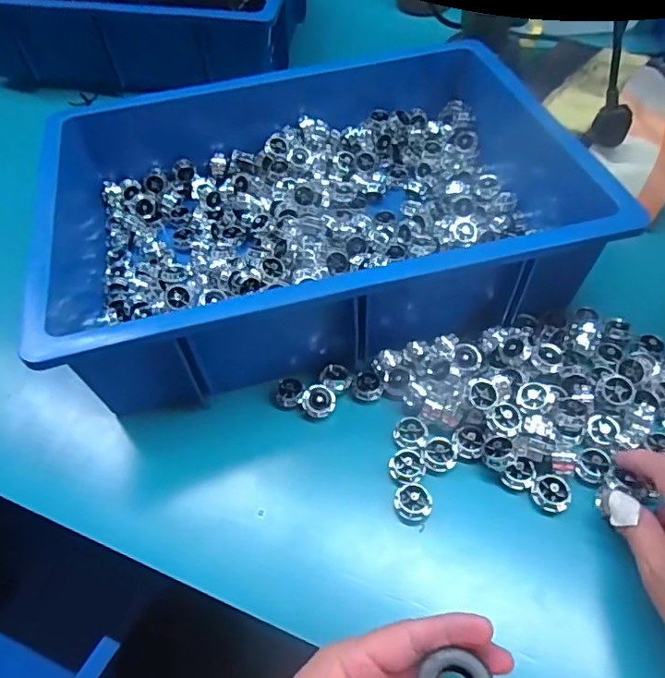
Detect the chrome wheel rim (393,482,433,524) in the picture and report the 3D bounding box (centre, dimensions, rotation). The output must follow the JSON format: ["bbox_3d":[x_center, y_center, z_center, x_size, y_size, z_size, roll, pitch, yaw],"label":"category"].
[{"bbox_3d":[0.056,0.113,0.369,0.025,0.008,0.025,-2,54,3],"label":"chrome wheel rim"}]

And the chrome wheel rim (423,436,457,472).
[{"bbox_3d":[0.078,0.083,0.388,0.023,0.009,0.023,-2,54,3],"label":"chrome wheel rim"}]

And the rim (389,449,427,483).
[{"bbox_3d":[0.054,0.091,0.384,0.024,0.006,0.024,-2,54,3],"label":"rim"}]

